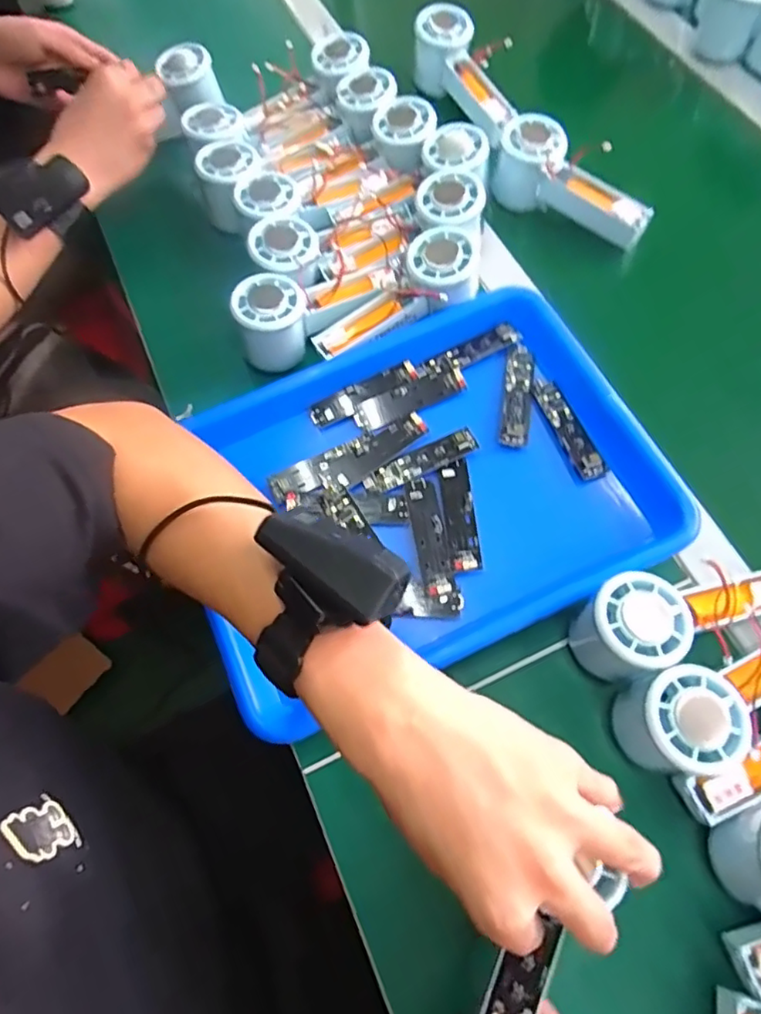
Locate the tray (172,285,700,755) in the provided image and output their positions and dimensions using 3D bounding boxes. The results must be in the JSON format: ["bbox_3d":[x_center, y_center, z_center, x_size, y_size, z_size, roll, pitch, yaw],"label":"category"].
[{"bbox_3d":[0.028,-0.012,0.448,0.329,0.052,0.253,-23,68,-7],"label":"tray"}]

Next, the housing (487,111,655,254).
[{"bbox_3d":[0.174,-0.292,0.537,0.148,0.061,0.045,41,75,18],"label":"housing"}]

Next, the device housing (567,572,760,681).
[{"bbox_3d":[0.202,0.065,0.380,0.150,0.057,0.054,-17,67,-5],"label":"device housing"}]

